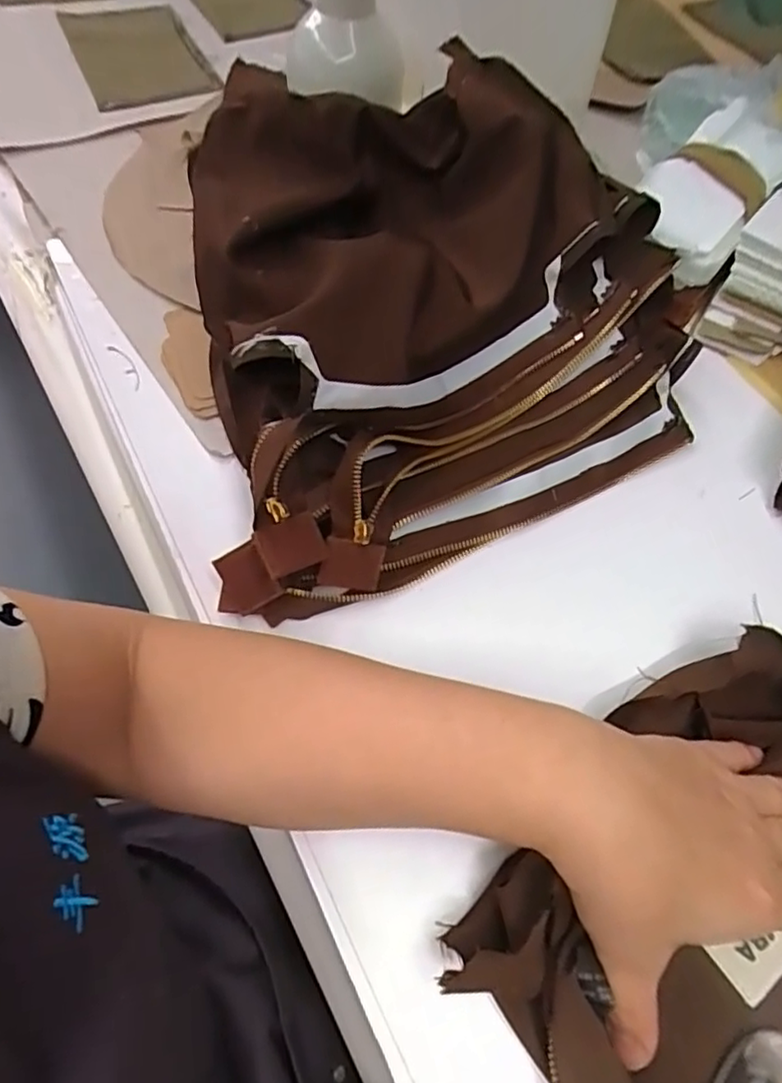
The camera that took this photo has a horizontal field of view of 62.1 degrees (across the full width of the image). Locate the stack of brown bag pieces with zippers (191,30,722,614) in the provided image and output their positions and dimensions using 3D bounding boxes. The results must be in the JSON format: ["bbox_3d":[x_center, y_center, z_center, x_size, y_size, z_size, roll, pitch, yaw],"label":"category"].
[{"bbox_3d":[0.025,-0.145,0.388,0.313,0.123,0.261,-25,66,-15],"label":"stack of brown bag pieces with zippers"}]

